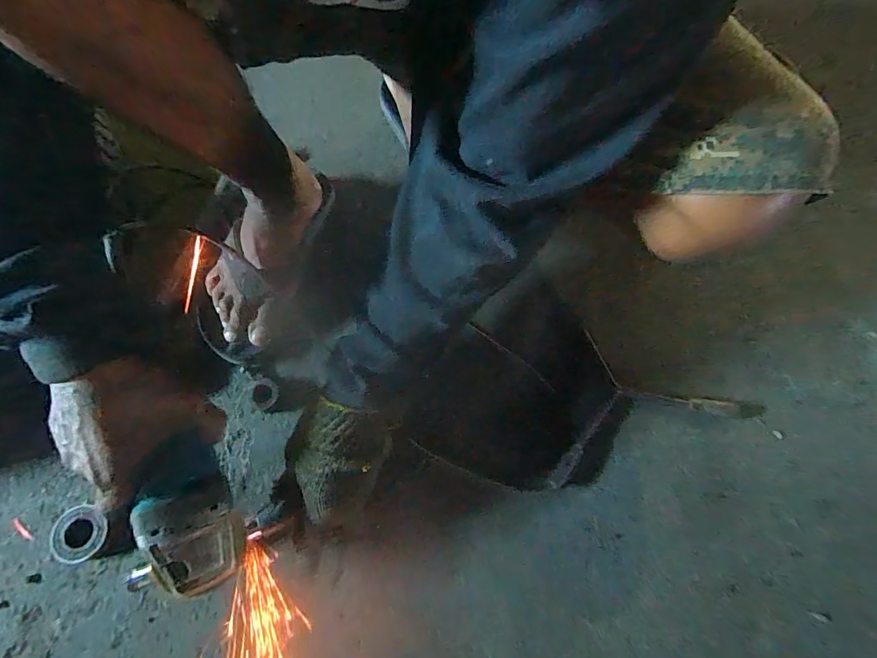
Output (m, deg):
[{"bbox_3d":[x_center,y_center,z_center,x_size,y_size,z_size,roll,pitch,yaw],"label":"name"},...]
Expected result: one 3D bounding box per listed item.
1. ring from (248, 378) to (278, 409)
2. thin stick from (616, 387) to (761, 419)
[{"bbox_3d":[-0.188,0.069,0.444,0.037,0.008,0.032,-11,73,23],"label":"ring"},{"bbox_3d":[0.279,0.082,0.457,0.154,0.014,0.018,8,70,1],"label":"thin stick"}]

